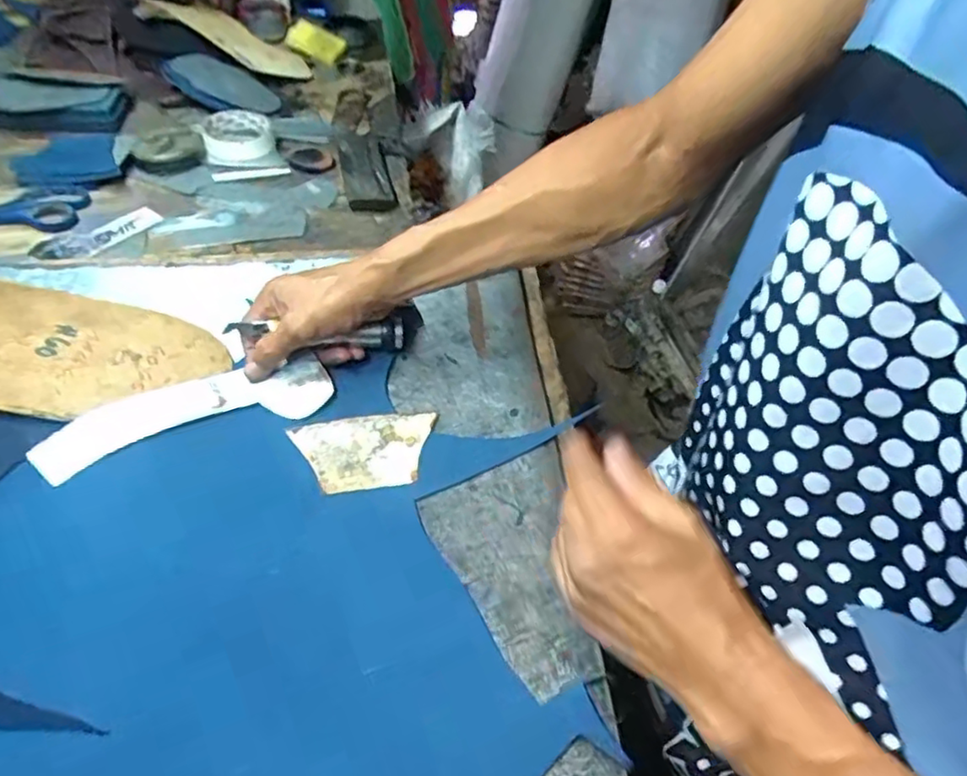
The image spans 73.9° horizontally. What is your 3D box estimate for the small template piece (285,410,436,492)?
[{"bbox_3d":[-0.089,0.048,0.496,0.107,0.004,0.064,-7,51,-13],"label":"small template piece"}]

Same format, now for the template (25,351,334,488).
[{"bbox_3d":[-0.224,0.018,0.494,0.208,0.012,0.055,-16,66,-19],"label":"template"}]

